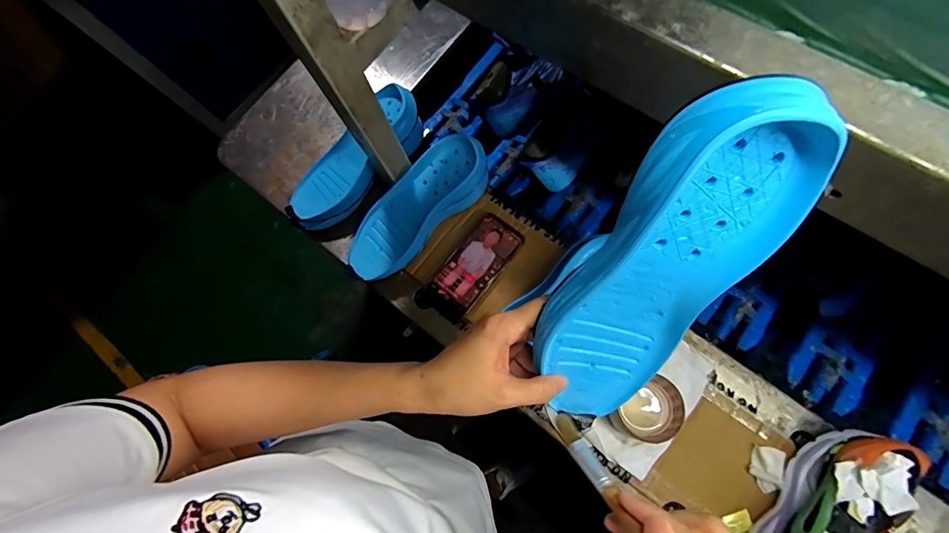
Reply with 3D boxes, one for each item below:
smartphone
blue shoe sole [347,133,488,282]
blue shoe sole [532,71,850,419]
[{"bbox_3d":[0.001,-0.001,0.629,0.077,0.014,0.164,40,85,14],"label":"smartphone"},{"bbox_3d":[-0.083,-0.083,0.630,0.252,0.070,0.097,-44,74,6],"label":"blue shoe sole"},{"bbox_3d":[0.107,0.007,0.270,0.095,0.253,0.048,11,39,-8],"label":"blue shoe sole"}]

